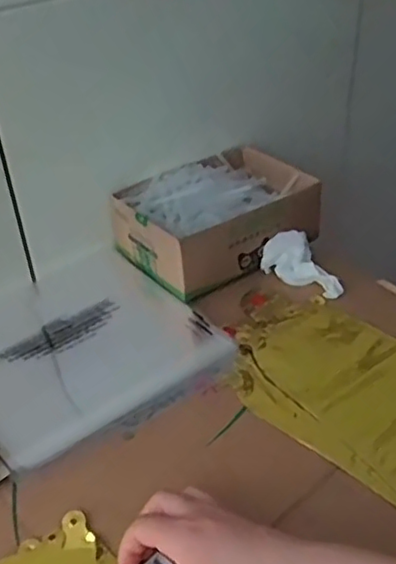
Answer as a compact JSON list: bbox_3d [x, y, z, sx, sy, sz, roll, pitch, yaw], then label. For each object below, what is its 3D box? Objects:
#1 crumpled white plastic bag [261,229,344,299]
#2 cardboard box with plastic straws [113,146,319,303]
[{"bbox_3d":[0.106,-0.014,0.634,0.045,0.028,0.087,-32,60,-32],"label":"crumpled white plastic bag"},{"bbox_3d":[0.020,-0.071,0.682,0.191,0.073,0.143,-25,43,-26],"label":"cardboard box with plastic straws"}]

